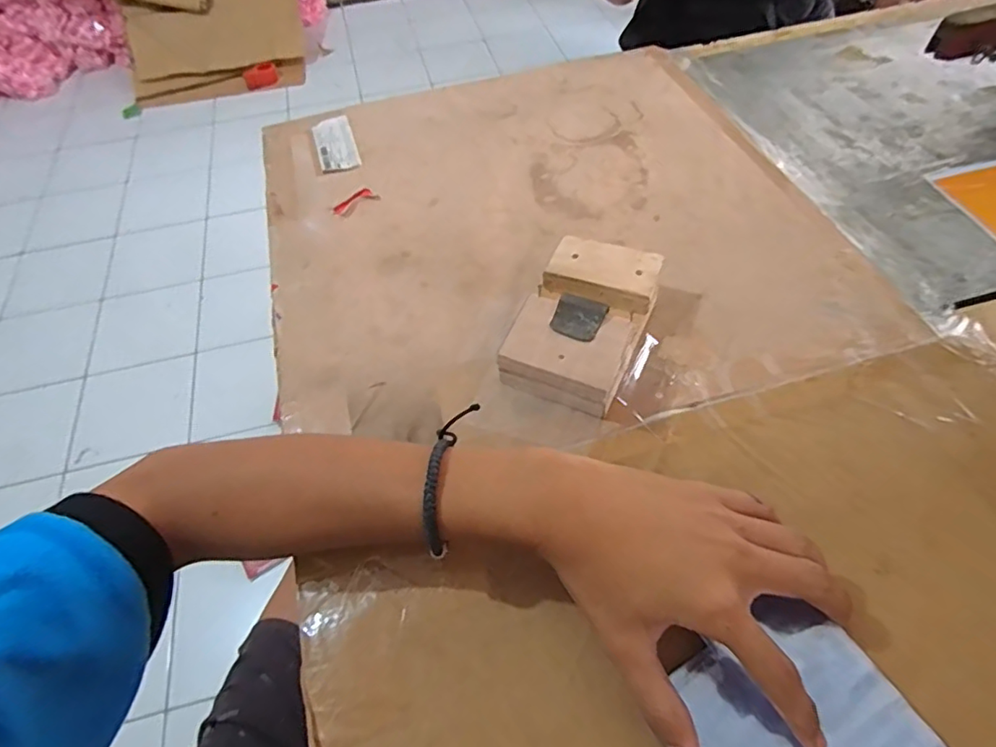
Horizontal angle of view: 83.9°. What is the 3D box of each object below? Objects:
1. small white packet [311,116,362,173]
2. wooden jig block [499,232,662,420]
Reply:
[{"bbox_3d":[-0.167,-0.237,0.571,0.040,0.005,0.090,-18,55,-8],"label":"small white packet"},{"bbox_3d":[0.060,-0.036,0.391,0.077,0.038,0.132,19,58,18],"label":"wooden jig block"}]

